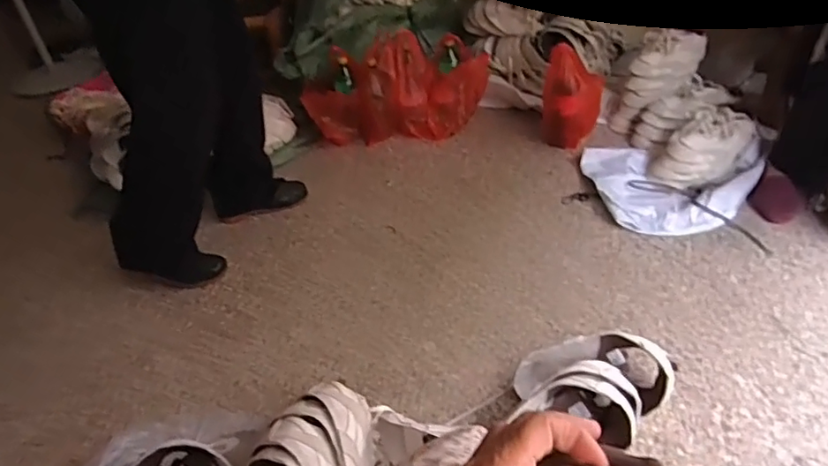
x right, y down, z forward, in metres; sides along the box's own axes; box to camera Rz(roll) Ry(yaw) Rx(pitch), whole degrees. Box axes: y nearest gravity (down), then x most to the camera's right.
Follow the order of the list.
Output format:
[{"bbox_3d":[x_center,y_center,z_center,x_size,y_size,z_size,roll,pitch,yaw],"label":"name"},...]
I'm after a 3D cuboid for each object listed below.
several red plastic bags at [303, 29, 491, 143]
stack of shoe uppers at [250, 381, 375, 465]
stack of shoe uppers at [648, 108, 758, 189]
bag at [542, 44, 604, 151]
[{"bbox_3d":[-0.044,-0.422,1.688,0.526,0.261,0.181,-1,38,9],"label":"several red plastic bags"},{"bbox_3d":[-0.135,0.325,0.836,0.143,0.140,0.195,12,42,24],"label":"stack of shoe uppers"},{"bbox_3d":[0.705,-0.215,1.394,0.204,0.129,0.159,-26,41,-22],"label":"stack of shoe uppers"},{"bbox_3d":[0.423,-0.369,1.546,0.138,0.254,0.124,-15,38,-10],"label":"bag"}]

